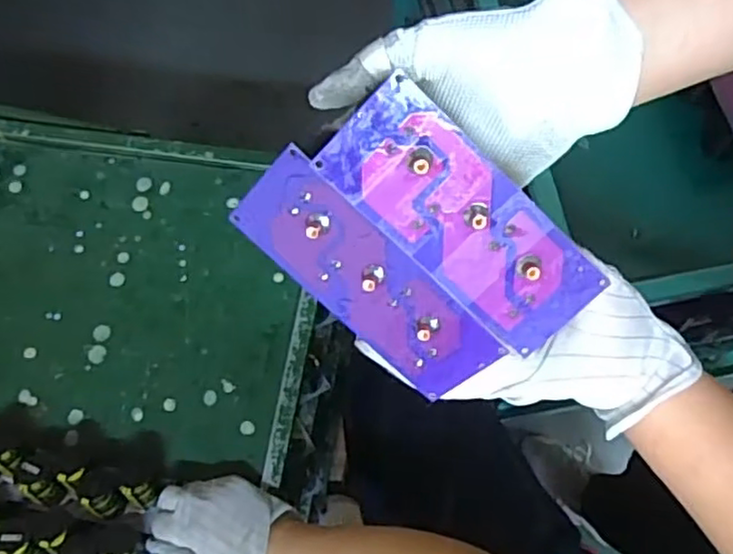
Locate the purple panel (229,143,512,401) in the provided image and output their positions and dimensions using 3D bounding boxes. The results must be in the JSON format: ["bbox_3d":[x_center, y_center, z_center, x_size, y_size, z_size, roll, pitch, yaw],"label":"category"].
[{"bbox_3d":[-0.001,0.002,0.311,0.132,0.052,0.004,43,32,-9],"label":"purple panel"}]

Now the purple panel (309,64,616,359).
[{"bbox_3d":[0.044,-0.023,0.289,0.134,0.004,0.053,41,106,-17],"label":"purple panel"}]

